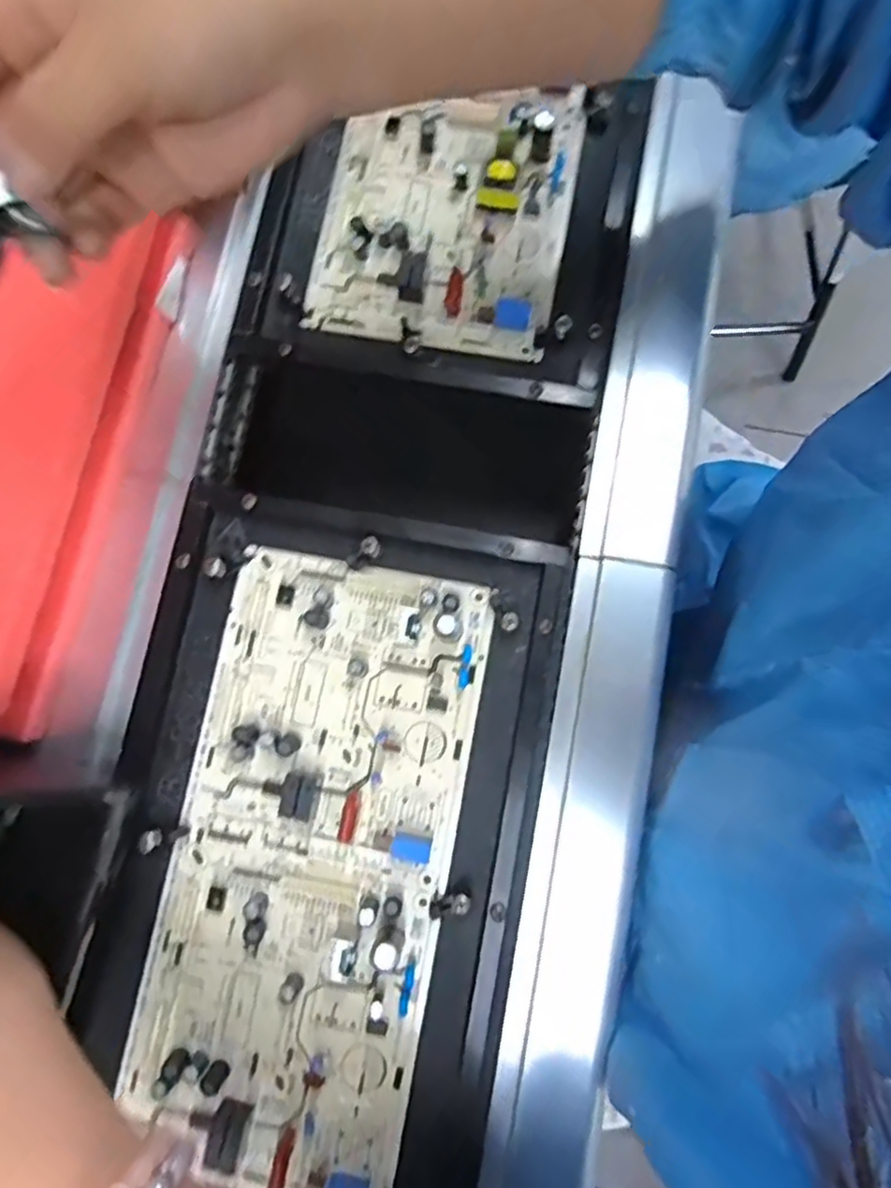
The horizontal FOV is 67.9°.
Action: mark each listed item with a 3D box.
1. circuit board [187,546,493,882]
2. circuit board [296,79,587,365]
[{"bbox_3d":[-0.051,0.055,0.315,0.123,0.016,0.142,10,79,3],"label":"circuit board"},{"bbox_3d":[-0.002,-0.206,0.353,0.127,0.028,0.145,10,79,3],"label":"circuit board"}]

